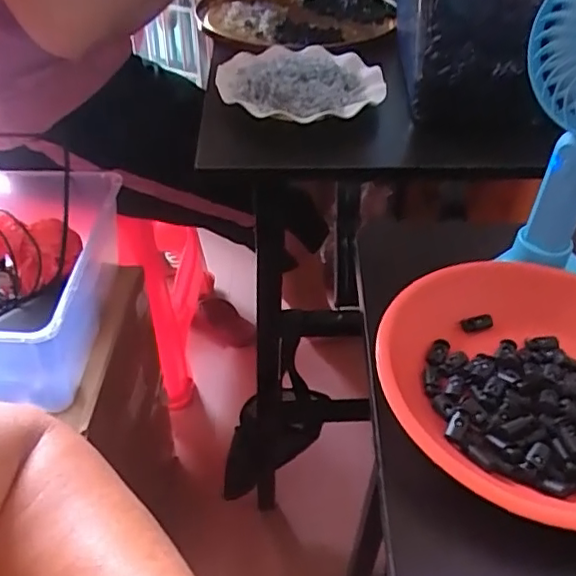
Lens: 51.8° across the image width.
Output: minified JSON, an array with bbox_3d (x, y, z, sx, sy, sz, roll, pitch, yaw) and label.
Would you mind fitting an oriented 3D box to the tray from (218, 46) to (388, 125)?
[{"bbox_3d":[0.014,-0.243,0.677,0.184,0.025,0.168,-1,41,-2],"label":"tray"}]

